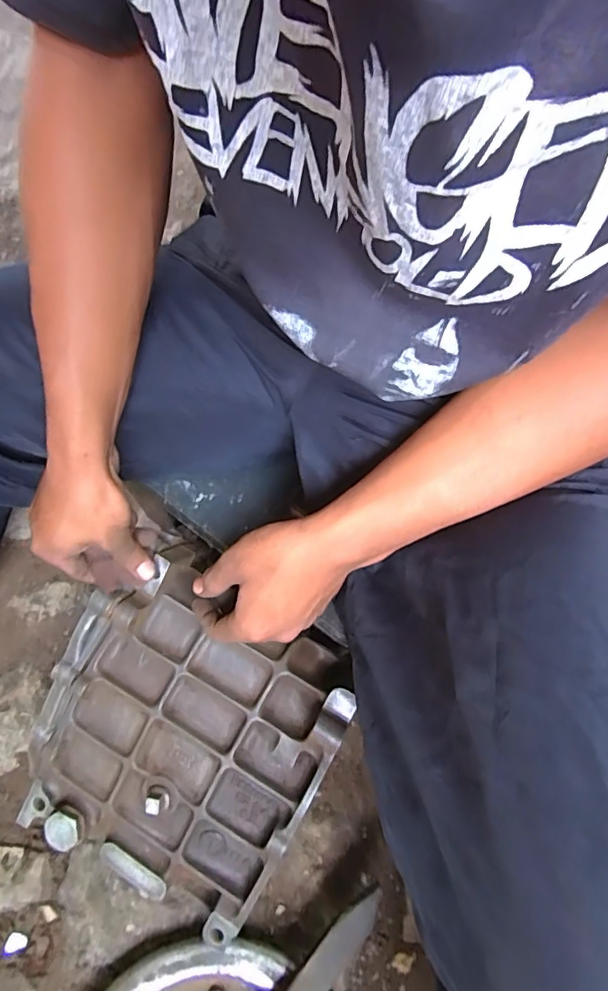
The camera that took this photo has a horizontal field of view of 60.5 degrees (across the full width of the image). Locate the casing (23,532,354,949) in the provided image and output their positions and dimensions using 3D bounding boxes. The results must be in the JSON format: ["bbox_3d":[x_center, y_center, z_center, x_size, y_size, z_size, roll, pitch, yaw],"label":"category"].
[{"bbox_3d":[-0.107,0.208,0.466,0.241,0.064,0.257,29,88,9],"label":"casing"}]

